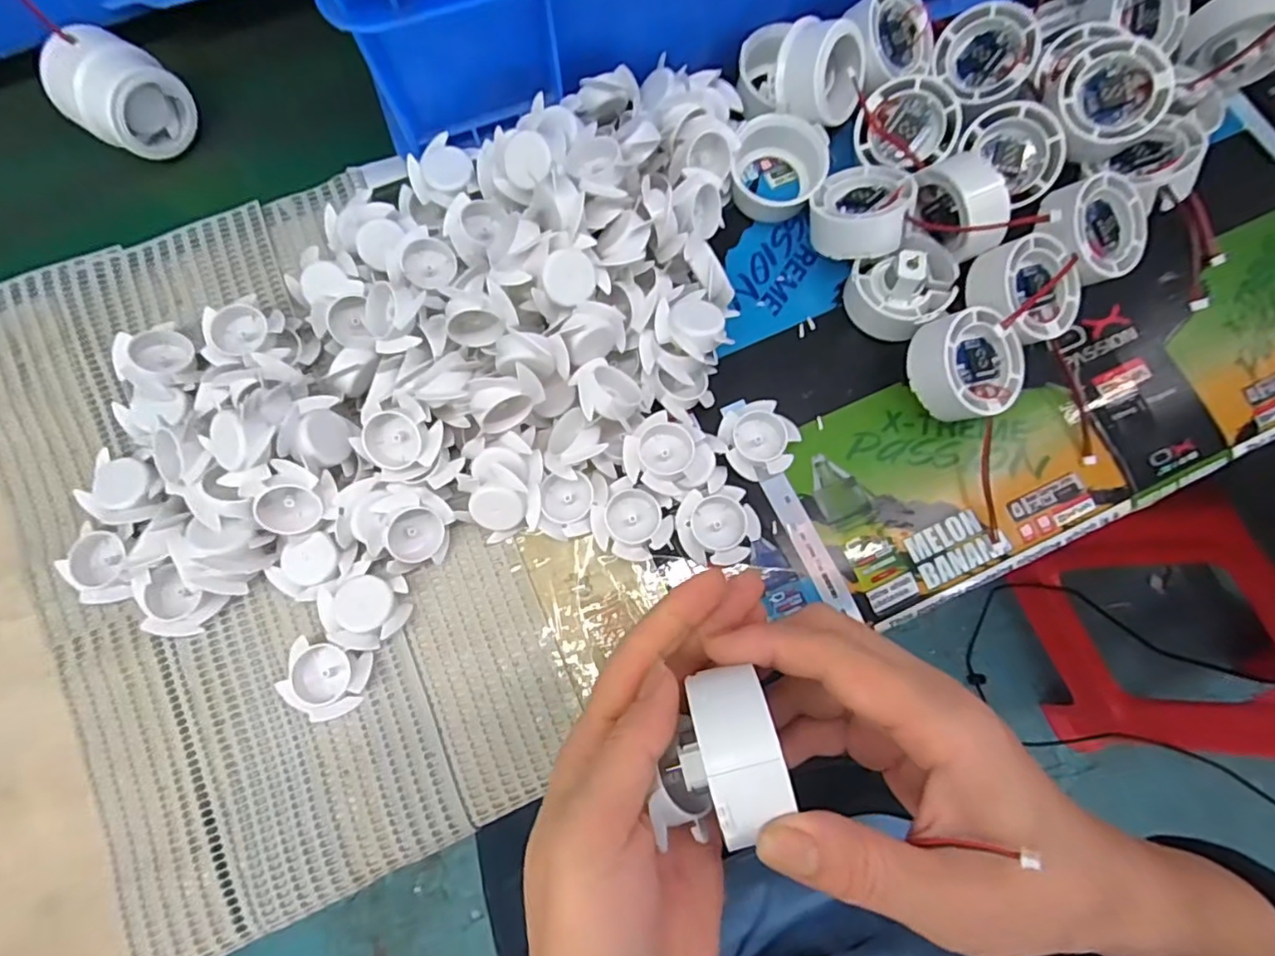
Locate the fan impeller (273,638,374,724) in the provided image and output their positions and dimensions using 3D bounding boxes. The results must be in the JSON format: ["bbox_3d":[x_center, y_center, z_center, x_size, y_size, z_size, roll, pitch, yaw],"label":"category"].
[{"bbox_3d":[-0.149,0.096,0.296,0.036,0.014,0.033,18,78,3],"label":"fan impeller"}]

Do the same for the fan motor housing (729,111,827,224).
[{"bbox_3d":[0.079,-0.175,0.354,0.051,0.033,0.049,0,78,0],"label":"fan motor housing"}]

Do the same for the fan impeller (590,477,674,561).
[{"bbox_3d":[-0.002,0.023,0.312,0.039,0.014,0.034,37,80,7],"label":"fan impeller"}]

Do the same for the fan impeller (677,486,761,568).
[{"bbox_3d":[0.041,0.024,0.312,0.039,0.012,0.037,-10,78,-2],"label":"fan impeller"}]

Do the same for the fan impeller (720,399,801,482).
[{"bbox_3d":[0.063,-0.019,0.325,0.038,0.012,0.037,0,78,0],"label":"fan impeller"}]

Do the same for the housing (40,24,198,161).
[{"bbox_3d":[-0.289,-0.214,0.349,0.045,0.049,0.053,35,80,7],"label":"housing"}]

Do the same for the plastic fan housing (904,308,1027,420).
[{"bbox_3d":[0.168,-0.057,0.318,0.053,0.025,0.053,1,88,-18],"label":"plastic fan housing"}]

